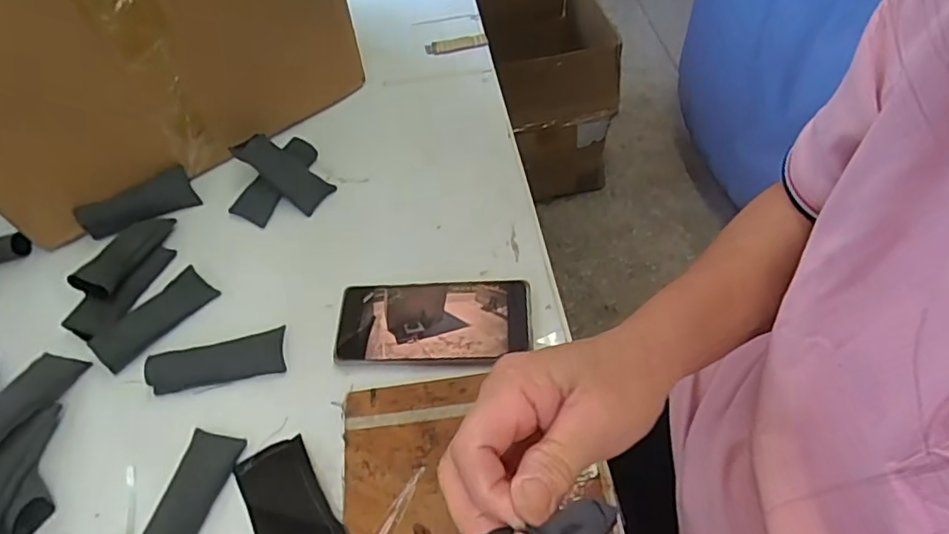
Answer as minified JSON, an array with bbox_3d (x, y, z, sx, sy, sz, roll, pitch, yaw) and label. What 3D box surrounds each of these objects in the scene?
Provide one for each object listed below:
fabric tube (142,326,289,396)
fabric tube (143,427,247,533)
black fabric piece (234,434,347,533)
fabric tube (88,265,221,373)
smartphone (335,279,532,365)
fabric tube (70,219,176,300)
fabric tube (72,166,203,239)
[{"bbox_3d":[-0.209,0.076,0.478,0.104,0.018,0.038,-14,55,-5],"label":"fabric tube"},{"bbox_3d":[-0.205,0.166,0.414,0.036,0.021,0.103,10,56,12],"label":"fabric tube"},{"bbox_3d":[-0.128,0.170,0.409,0.051,0.011,0.114,-32,45,-17],"label":"black fabric piece"},{"bbox_3d":[-0.275,0.044,0.509,0.039,0.012,0.102,35,52,11],"label":"fabric tube"},{"bbox_3d":[-0.034,0.046,0.492,0.159,0.013,0.075,-2,54,3],"label":"smartphone"},{"bbox_3d":[-0.315,-0.014,0.535,0.030,0.026,0.099,13,43,14],"label":"fabric tube"},{"bbox_3d":[-0.331,-0.064,0.576,0.101,0.030,0.032,-29,57,-16],"label":"fabric tube"}]

